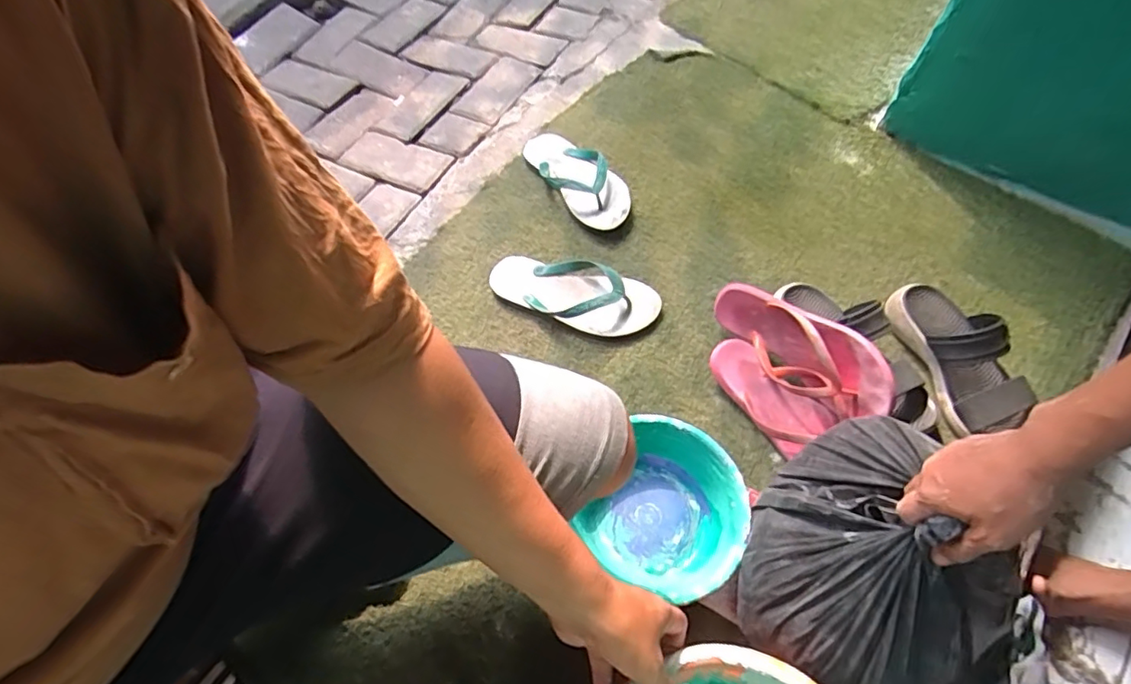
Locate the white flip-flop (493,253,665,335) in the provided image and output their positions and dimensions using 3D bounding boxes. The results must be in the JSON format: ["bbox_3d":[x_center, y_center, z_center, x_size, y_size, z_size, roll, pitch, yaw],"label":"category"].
[{"bbox_3d":[0.007,-0.075,0.821,0.256,0.040,0.107,19,62,14],"label":"white flip-flop"}]

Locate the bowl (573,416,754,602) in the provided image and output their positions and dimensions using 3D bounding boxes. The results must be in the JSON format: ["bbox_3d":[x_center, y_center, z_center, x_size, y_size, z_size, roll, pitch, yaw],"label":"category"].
[{"bbox_3d":[0.116,0.182,0.642,0.180,0.067,0.160,31,66,20],"label":"bowl"}]

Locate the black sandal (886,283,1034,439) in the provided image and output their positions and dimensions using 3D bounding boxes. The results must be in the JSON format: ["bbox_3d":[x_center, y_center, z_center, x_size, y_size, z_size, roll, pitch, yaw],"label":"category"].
[{"bbox_3d":[0.487,0.007,0.699,0.084,0.086,0.207,-13,59,-4],"label":"black sandal"}]

